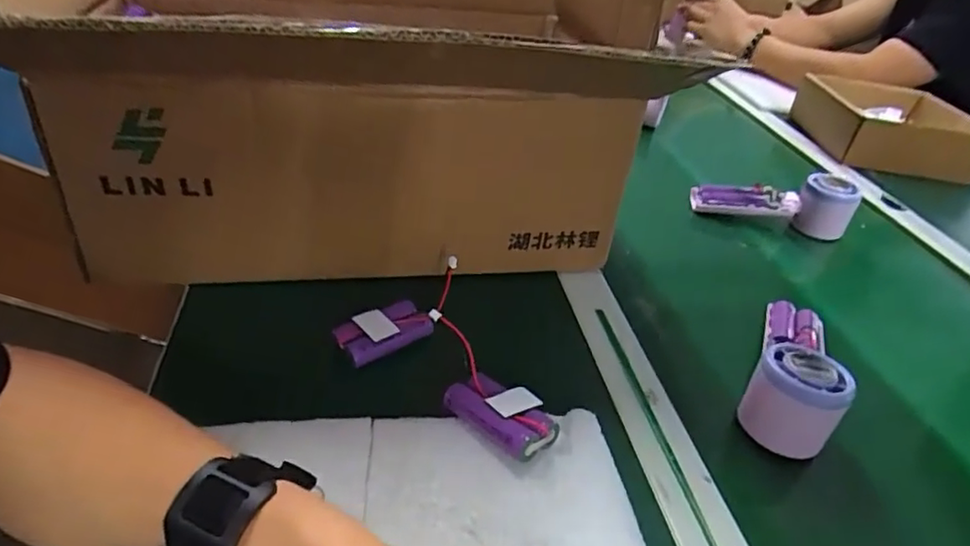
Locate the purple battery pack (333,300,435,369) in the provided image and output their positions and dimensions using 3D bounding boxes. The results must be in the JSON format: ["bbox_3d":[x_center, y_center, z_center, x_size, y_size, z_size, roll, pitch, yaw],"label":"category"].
[{"bbox_3d":[-0.071,0.040,0.425,0.066,0.016,0.033,-23,46,-34],"label":"purple battery pack"}]

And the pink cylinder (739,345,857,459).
[{"bbox_3d":[0.207,0.082,0.399,0.054,0.049,0.053,28,42,26],"label":"pink cylinder"}]

